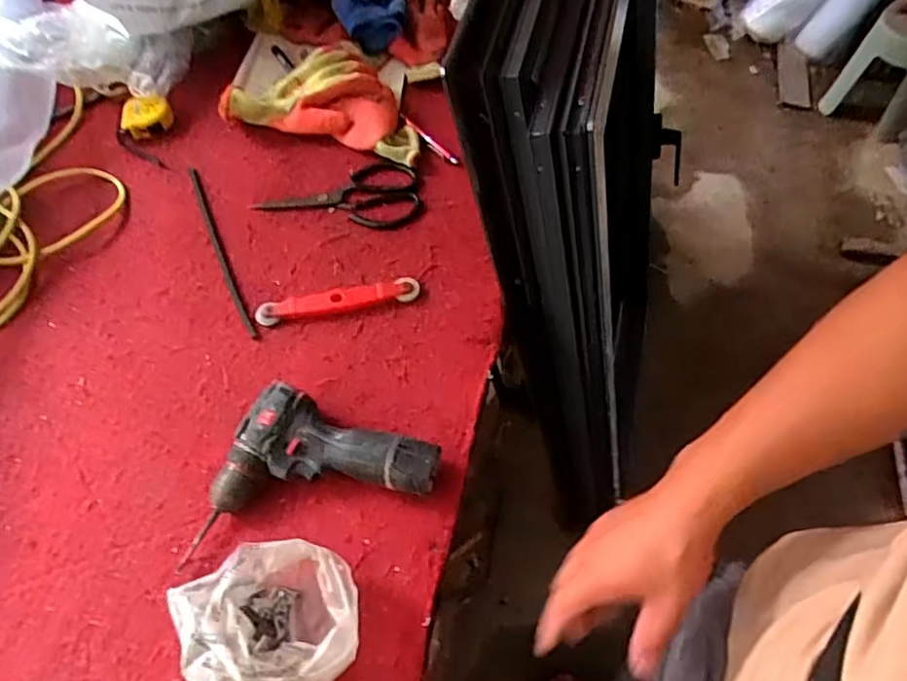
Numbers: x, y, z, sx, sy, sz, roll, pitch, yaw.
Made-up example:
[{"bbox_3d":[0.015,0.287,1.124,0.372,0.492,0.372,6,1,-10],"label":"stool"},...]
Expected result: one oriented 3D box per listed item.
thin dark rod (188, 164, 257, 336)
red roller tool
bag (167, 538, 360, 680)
[{"bbox_3d":[-0.309,-0.126,0.818,0.015,0.006,0.323,-23,59,-11],"label":"thin dark rod"},{"bbox_3d":[-0.141,-0.051,0.760,0.196,0.018,0.032,-10,58,-3],"label":"red roller tool"},{"bbox_3d":[-0.171,0.243,0.544,0.173,0.082,0.159,35,66,22],"label":"bag"}]

